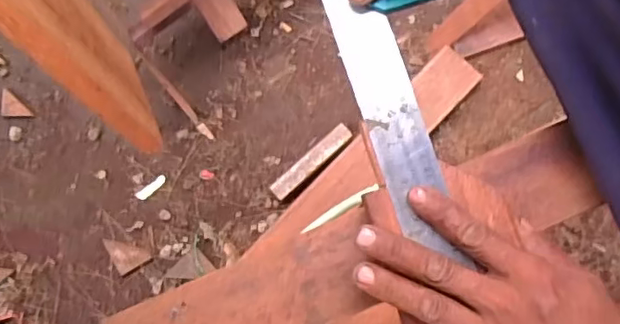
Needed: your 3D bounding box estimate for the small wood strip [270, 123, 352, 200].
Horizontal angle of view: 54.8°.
[{"bbox_3d":[0.002,-0.003,1.053,0.171,0.018,0.036,-42,79,-8],"label":"small wood strip"}]

